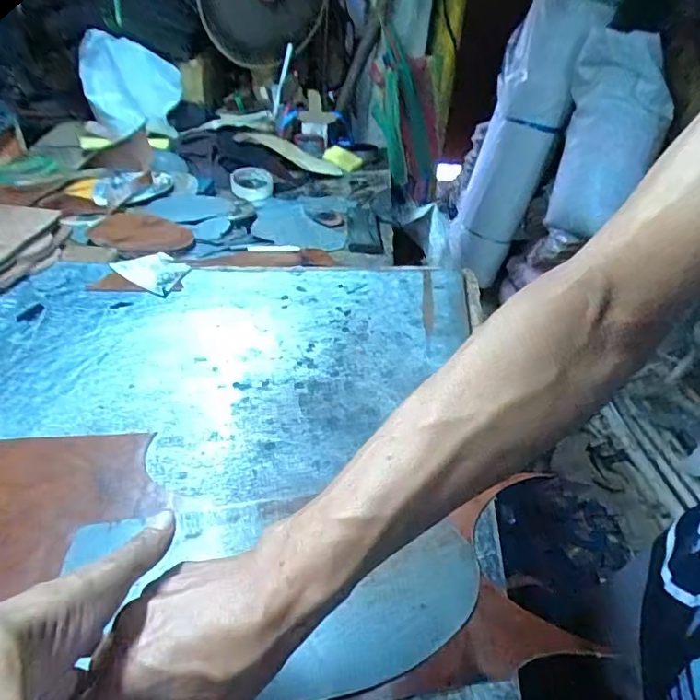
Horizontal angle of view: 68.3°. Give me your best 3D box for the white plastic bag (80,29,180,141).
[{"bbox_3d":[-0.506,-0.610,1.211,0.207,0.220,0.147,-13,40,-22],"label":"white plastic bag"}]

